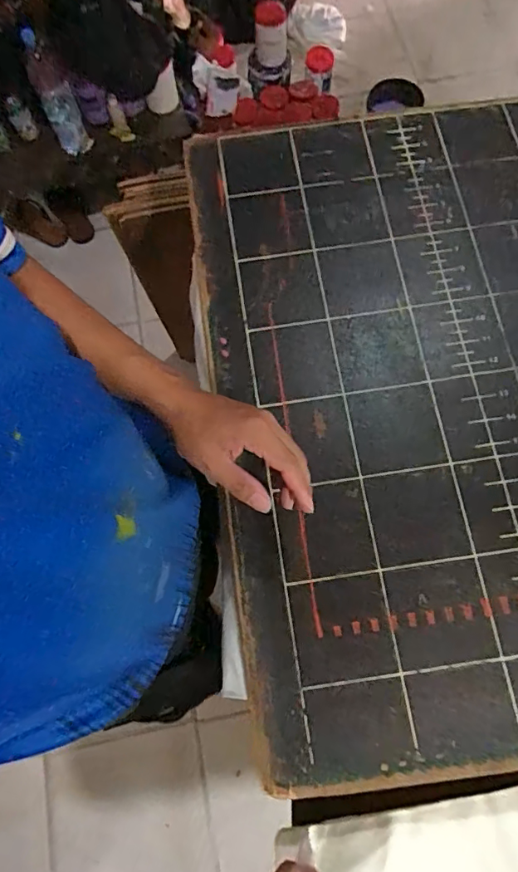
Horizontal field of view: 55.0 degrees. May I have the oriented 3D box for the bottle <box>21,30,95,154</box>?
[{"bbox_3d":[-0.593,-0.989,1.453,0.104,0.313,0.087,-27,43,-6],"label":"bottle"}]

